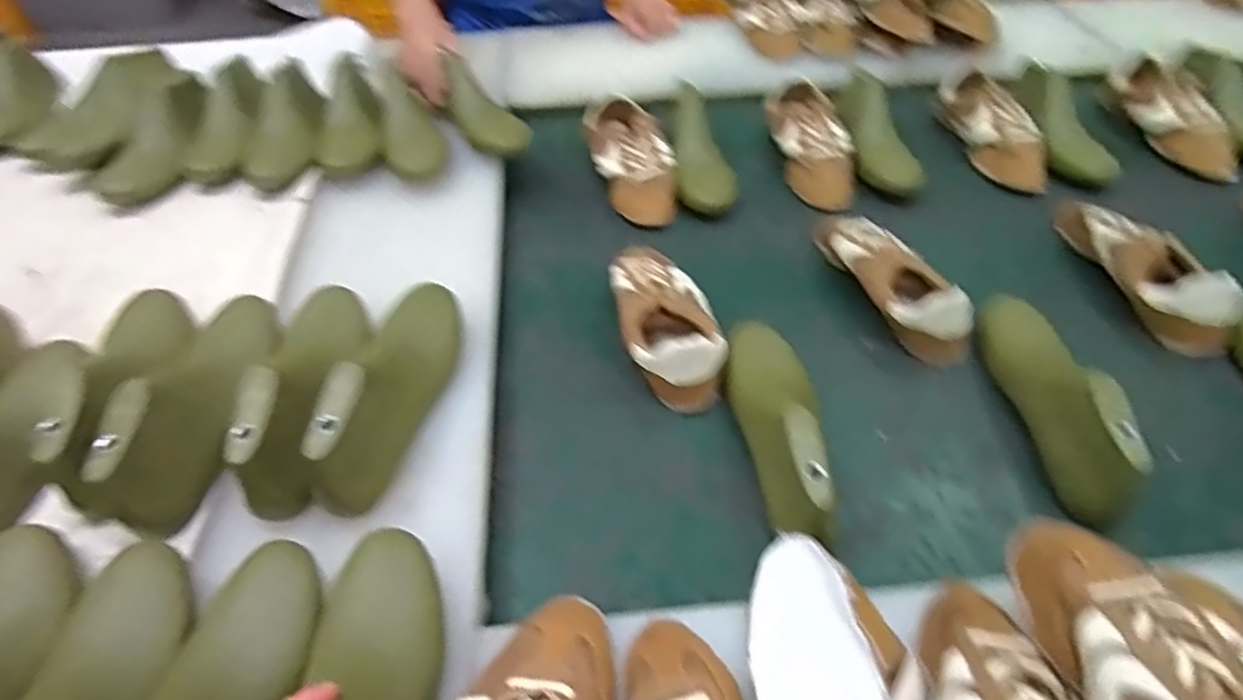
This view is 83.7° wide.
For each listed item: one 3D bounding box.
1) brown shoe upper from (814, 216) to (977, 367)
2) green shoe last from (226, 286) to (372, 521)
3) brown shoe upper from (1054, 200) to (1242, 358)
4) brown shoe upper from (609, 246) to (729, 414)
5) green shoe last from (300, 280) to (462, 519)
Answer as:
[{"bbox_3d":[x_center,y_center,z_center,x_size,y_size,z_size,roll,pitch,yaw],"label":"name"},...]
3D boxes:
[{"bbox_3d":[0.299,-0.090,0.790,0.078,0.072,0.256,-14,49,-10],"label":"brown shoe upper"},{"bbox_3d":[-0.281,0.021,0.624,0.078,0.097,0.247,-8,48,-5],"label":"green shoe last"},{"bbox_3d":[0.588,-0.103,0.802,0.071,0.089,0.255,-7,48,-3],"label":"brown shoe upper"},{"bbox_3d":[0.045,-0.044,0.748,0.101,0.069,0.235,-11,48,-7],"label":"brown shoe upper"},{"bbox_3d":[-0.209,0.026,0.630,0.073,0.111,0.246,7,49,9],"label":"green shoe last"}]

